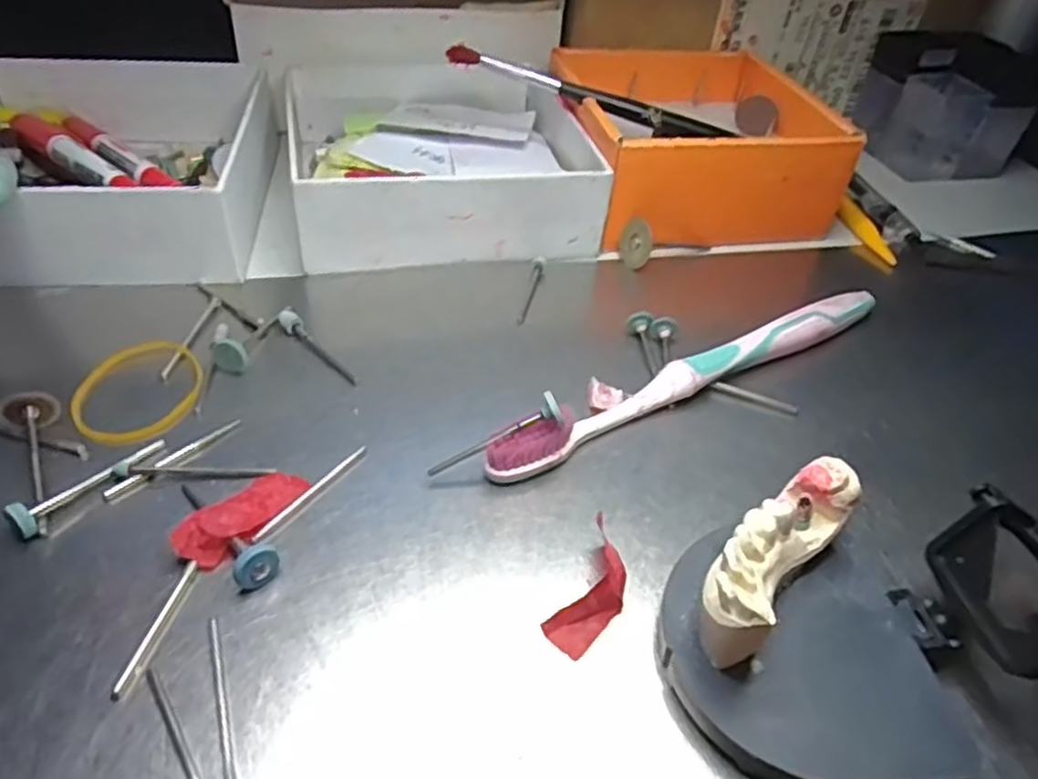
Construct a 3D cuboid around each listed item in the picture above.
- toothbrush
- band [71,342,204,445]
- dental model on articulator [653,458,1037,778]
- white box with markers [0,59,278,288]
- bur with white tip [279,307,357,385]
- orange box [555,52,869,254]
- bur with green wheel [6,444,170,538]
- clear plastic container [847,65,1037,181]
[{"bbox_3d":[0.066,-0.006,0.252,0.178,0.017,0.013,-21,49,-27],"label":"toothbrush"},{"bbox_3d":[-0.125,0.000,0.236,0.038,0.004,0.046,6,42,-1],"label":"band"},{"bbox_3d":[0.122,0.054,0.175,0.173,0.039,0.066,-3,43,-10],"label":"dental model on articulator"},{"bbox_3d":[-0.183,-0.113,0.322,0.142,0.035,0.175,-3,43,-10],"label":"white box with markers"},{"bbox_3d":[-0.073,-0.015,0.256,0.007,0.005,0.046,-27,52,-31],"label":"bur with white tip"},{"bbox_3d":[0.085,-0.128,0.362,0.121,0.049,0.129,-3,43,-10],"label":"orange box"},{"bbox_3d":[-0.122,0.025,0.203,0.009,0.010,0.044,27,46,21],"label":"bur with green wheel"},{"bbox_3d":[0.250,-0.164,0.421,0.072,0.049,0.063,-3,43,-10],"label":"clear plastic container"}]

